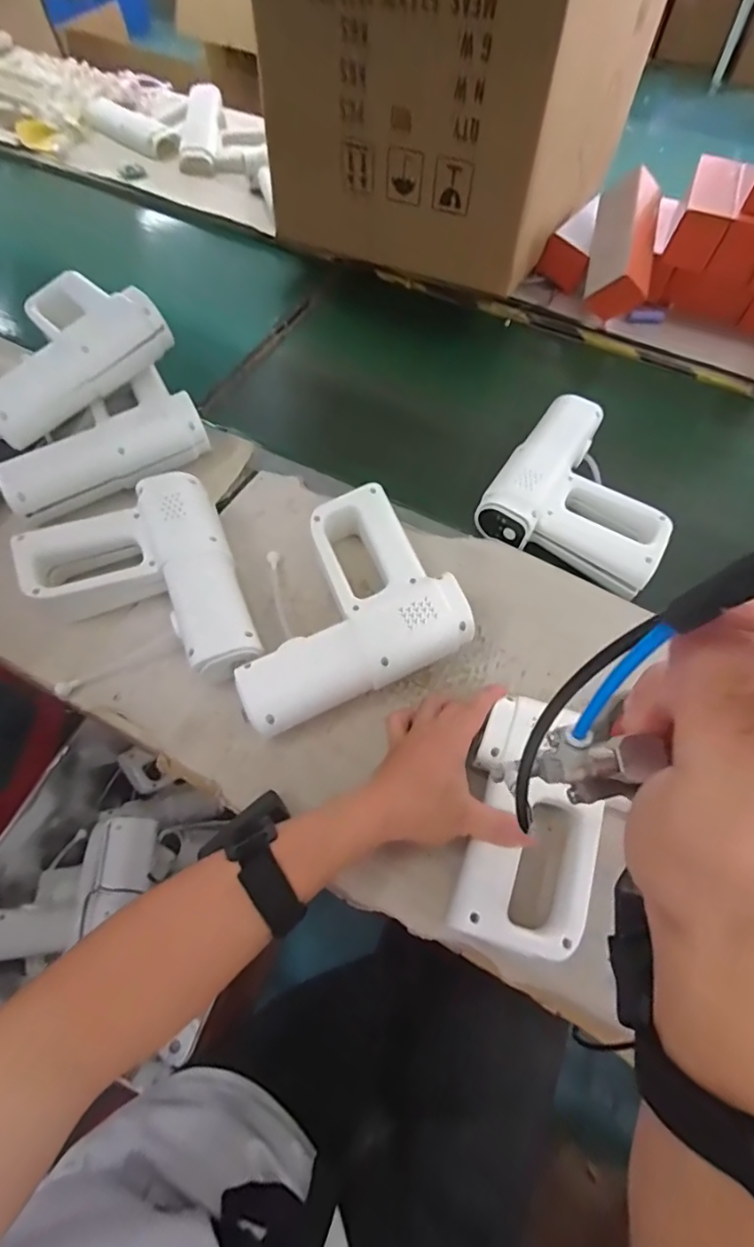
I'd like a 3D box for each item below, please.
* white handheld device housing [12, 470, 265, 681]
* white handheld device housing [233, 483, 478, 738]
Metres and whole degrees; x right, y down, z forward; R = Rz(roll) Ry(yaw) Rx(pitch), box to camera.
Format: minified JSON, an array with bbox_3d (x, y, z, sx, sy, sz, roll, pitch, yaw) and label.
[{"bbox_3d":[-0.219,-0.027,0.487,0.177,0.062,0.205,-22,65,-12],"label":"white handheld device housing"},{"bbox_3d":[-0.041,-0.019,0.487,0.204,0.058,0.187,-21,65,-11],"label":"white handheld device housing"}]

